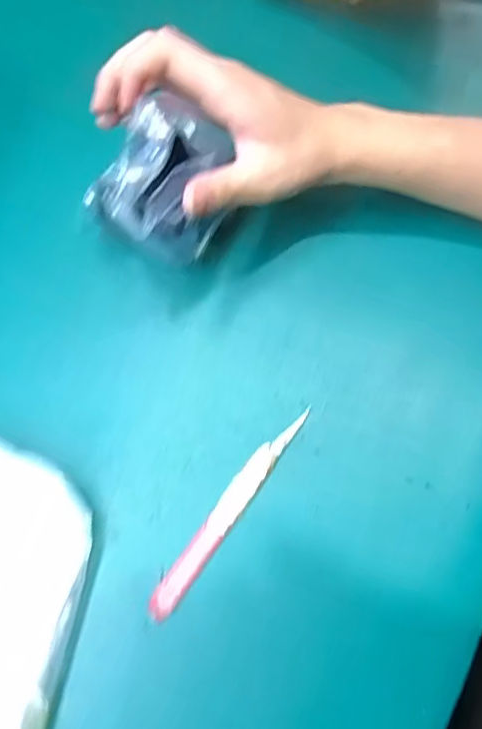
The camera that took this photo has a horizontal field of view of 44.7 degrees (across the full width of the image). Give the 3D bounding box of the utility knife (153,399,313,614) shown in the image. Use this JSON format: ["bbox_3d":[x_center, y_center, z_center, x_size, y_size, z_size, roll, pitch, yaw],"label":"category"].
[{"bbox_3d":[-0.007,0.086,0.353,0.015,0.004,0.146,35,77,10],"label":"utility knife"}]

